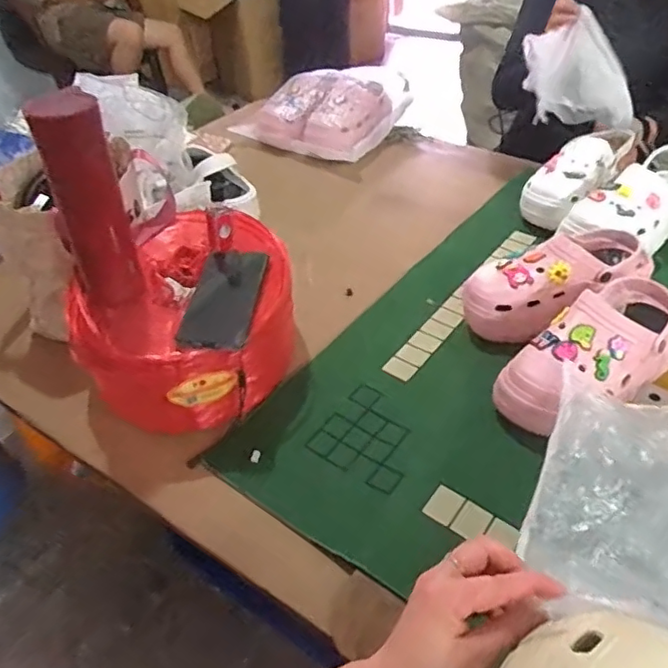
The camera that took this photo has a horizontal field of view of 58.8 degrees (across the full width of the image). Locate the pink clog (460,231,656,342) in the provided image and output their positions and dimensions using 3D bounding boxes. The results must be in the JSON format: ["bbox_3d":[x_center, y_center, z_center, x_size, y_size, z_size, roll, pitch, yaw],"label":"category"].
[{"bbox_3d":[0.292,-0.065,0.786,0.251,0.108,0.105,-13,43,-11],"label":"pink clog"}]

